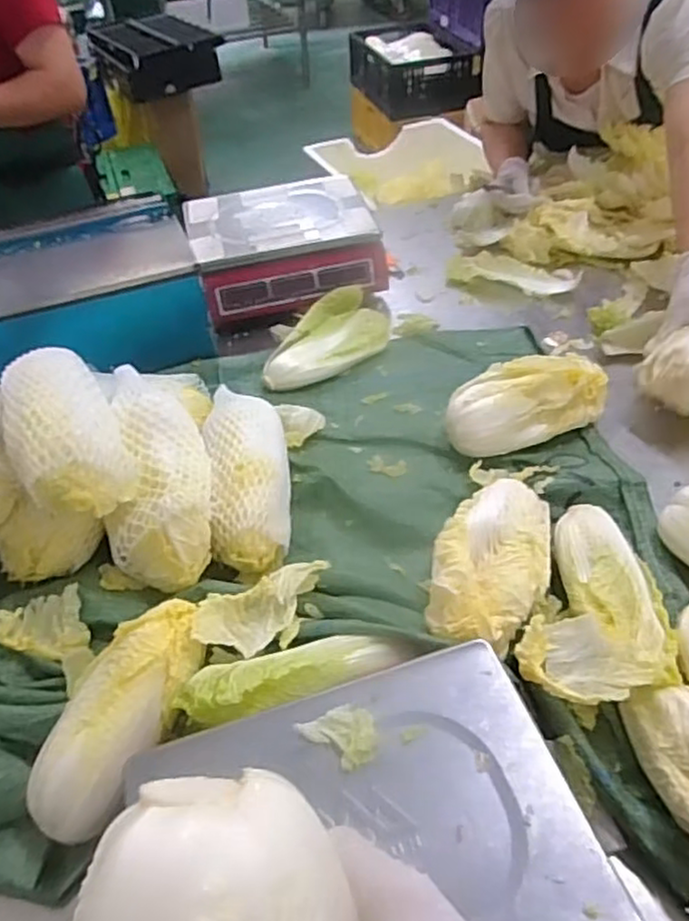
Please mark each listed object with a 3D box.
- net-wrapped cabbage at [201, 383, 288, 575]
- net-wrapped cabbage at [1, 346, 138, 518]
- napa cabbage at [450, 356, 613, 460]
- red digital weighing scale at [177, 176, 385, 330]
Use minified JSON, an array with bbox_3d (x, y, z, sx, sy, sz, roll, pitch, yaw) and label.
[{"bbox_3d":[-0.107,0.008,0.776,0.089,0.078,0.248,-10,45,-4],"label":"net-wrapped cabbage"},{"bbox_3d":[-0.279,-0.030,0.690,0.097,0.097,0.205,-21,47,-16],"label":"net-wrapped cabbage"},{"bbox_3d":[0.222,-0.072,0.855,0.211,0.075,0.097,-20,47,-14],"label":"napa cabbage"},{"bbox_3d":[-0.099,-0.341,1.120,0.289,0.112,0.252,-14,46,-9],"label":"red digital weighing scale"}]

